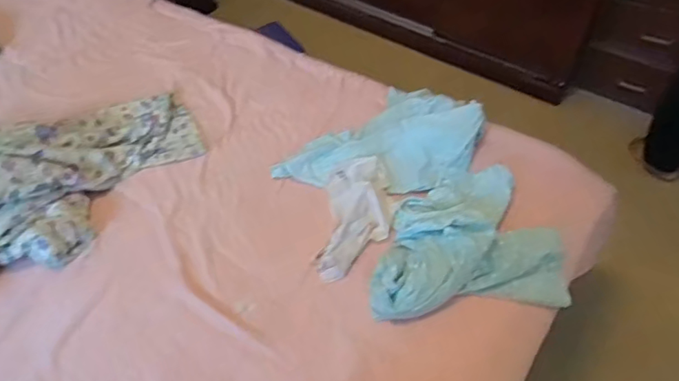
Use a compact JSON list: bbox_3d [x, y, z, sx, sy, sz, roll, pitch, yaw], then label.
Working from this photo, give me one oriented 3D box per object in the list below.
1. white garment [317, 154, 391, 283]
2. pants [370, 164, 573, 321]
[{"bbox_3d":[0.035,0.046,1.082,0.130,0.053,0.278,3,53,3],"label":"white garment"},{"bbox_3d":[0.234,0.095,1.023,0.362,0.085,0.286,-5,53,-3],"label":"pants"}]

